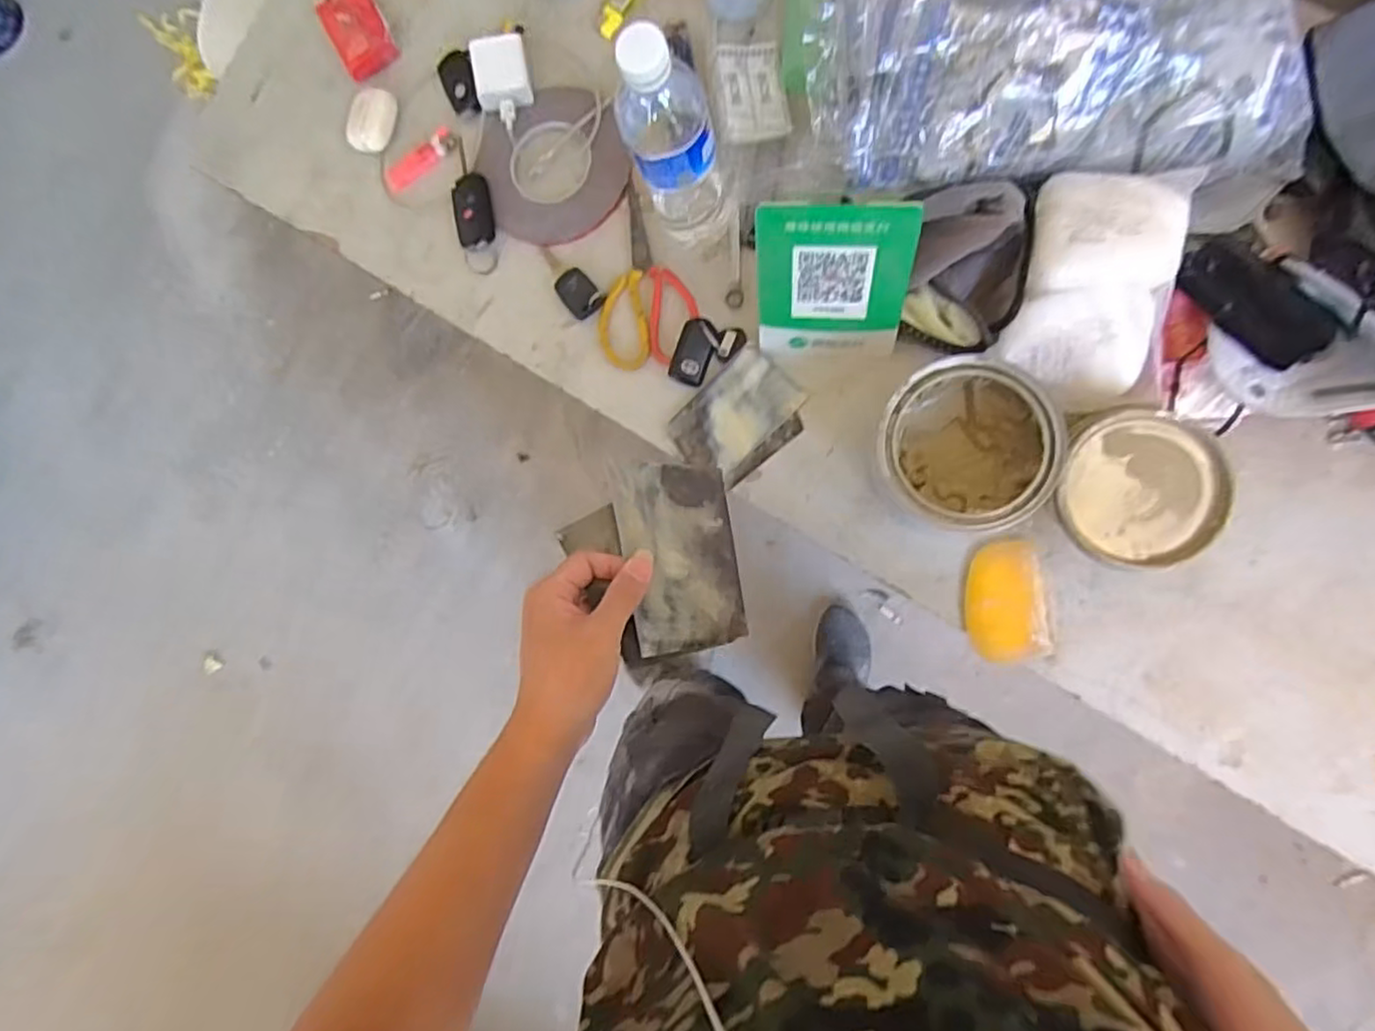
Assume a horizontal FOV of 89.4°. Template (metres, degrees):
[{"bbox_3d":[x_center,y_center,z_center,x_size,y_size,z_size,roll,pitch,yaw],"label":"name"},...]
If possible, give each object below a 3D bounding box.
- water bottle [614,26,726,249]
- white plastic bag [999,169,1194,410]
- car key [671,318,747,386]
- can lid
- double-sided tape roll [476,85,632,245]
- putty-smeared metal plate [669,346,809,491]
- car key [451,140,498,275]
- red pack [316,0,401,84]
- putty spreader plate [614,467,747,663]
[{"bbox_3d":[-0.007,-0.270,0.531,0.056,0.225,0.052,0,88,9],"label":"water bottle"},{"bbox_3d":[0.317,-0.176,0.546,0.102,0.028,0.166,14,111,19],"label":"white plastic bag"},{"bbox_3d":[0.017,-0.145,0.622,0.056,0.025,0.056,17,91,9],"label":"car key"},{"bbox_3d":[0.344,-0.020,0.526,0.114,0.008,0.114,0,89,10],"label":"can lid"},{"bbox_3d":[-0.127,-0.335,0.664,0.137,0.009,0.138,0,91,2],"label":"double-sided tape roll"},{"bbox_3d":[0.047,-0.087,0.625,0.112,0.004,0.084,-44,89,5],"label":"putty-smeared metal plate"},{"bbox_3d":[-0.206,-0.300,0.670,0.038,0.017,0.130,-7,87,9],"label":"car key"},{"bbox_3d":[-0.332,-0.487,0.702,0.057,0.016,0.086,-30,84,7],"label":"red pack"},{"bbox_3d":[-0.004,0.028,0.463,0.073,0.005,0.130,-10,101,-5],"label":"putty spreader plate"}]

